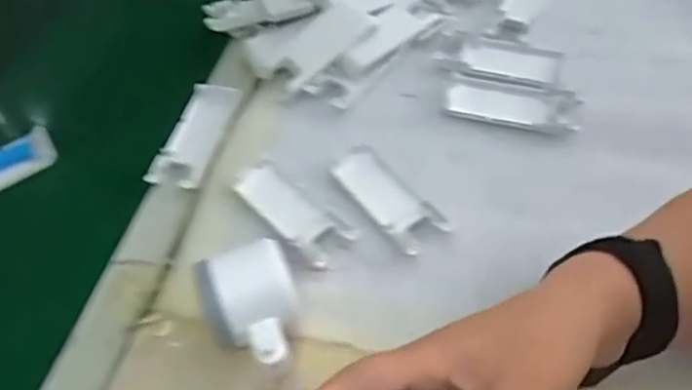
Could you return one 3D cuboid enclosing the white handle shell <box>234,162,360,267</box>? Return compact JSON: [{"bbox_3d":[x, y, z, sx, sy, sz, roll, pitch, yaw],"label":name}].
[{"bbox_3d":[-0.041,0.012,0.500,0.100,0.013,0.036,36,66,29],"label":"white handle shell"}]

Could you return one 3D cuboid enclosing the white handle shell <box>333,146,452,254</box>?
[{"bbox_3d":[0.032,0.001,0.500,0.037,0.011,0.101,-34,56,-16],"label":"white handle shell"}]

